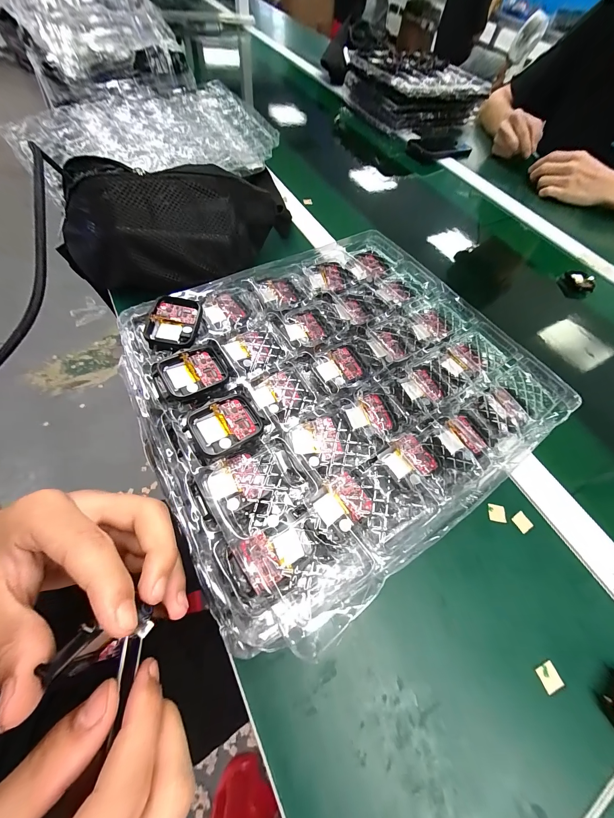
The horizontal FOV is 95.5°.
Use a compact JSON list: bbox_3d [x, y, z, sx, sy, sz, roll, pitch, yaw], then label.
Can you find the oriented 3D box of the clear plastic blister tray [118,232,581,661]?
[{"bbox_3d":[0.028,-0.034,0.226,0.301,0.028,0.261,-29,68,-20],"label":"clear plastic blister tray"}]

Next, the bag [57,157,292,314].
[{"bbox_3d":[-0.155,-0.231,0.354,0.301,0.099,0.130,-15,64,-14],"label":"bag"}]

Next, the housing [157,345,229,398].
[{"bbox_3d":[-0.083,-0.026,0.209,0.044,0.014,0.037,-29,68,-20],"label":"housing"}]

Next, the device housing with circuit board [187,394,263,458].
[{"bbox_3d":[-0.055,0.012,0.193,0.044,0.016,0.037,-26,67,-19],"label":"device housing with circuit board"}]

